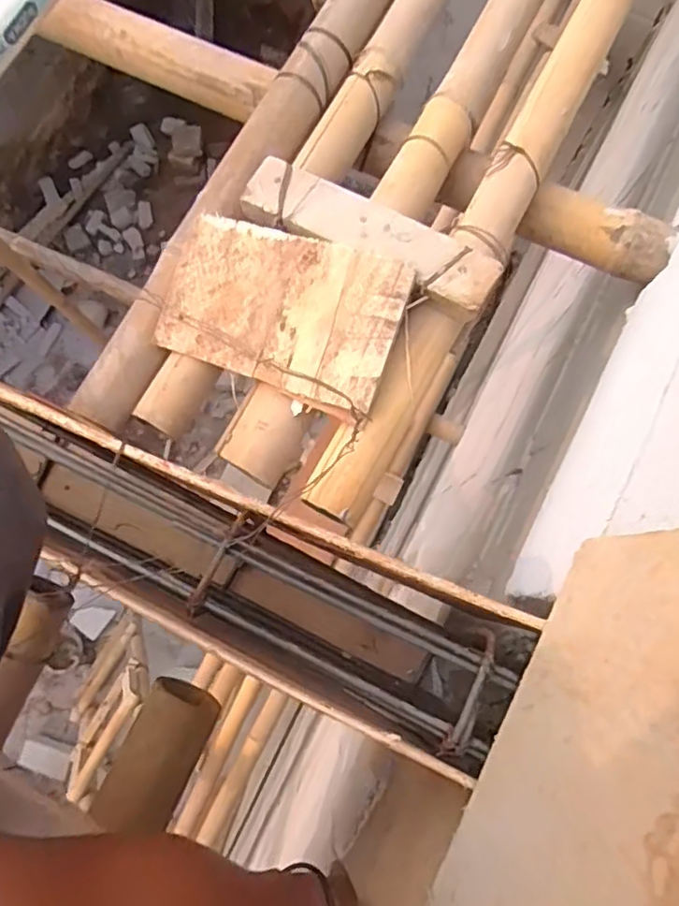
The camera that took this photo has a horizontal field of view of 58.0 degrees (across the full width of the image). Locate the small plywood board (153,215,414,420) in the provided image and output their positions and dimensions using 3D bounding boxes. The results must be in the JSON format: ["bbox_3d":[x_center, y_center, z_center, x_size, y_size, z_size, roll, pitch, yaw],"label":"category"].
[{"bbox_3d":[-0.059,-0.138,0.585,0.230,0.009,0.141,20,90,12],"label":"small plywood board"}]

